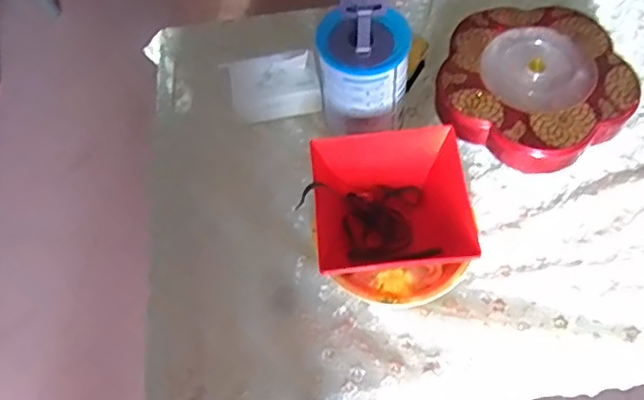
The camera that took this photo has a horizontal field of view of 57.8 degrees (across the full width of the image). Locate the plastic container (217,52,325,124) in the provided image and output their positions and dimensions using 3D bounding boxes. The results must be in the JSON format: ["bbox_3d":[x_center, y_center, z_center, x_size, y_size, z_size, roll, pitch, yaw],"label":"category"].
[{"bbox_3d":[-0.074,-0.175,0.925,0.137,0.108,0.055,-12,61,-1],"label":"plastic container"}]

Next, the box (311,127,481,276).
[{"bbox_3d":[0.095,0.008,0.813,0.217,0.098,0.181,-12,61,-1],"label":"box"}]

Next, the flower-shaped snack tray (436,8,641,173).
[{"bbox_3d":[0.322,-0.168,0.895,0.267,0.098,0.254,20,65,16],"label":"flower-shaped snack tray"}]

